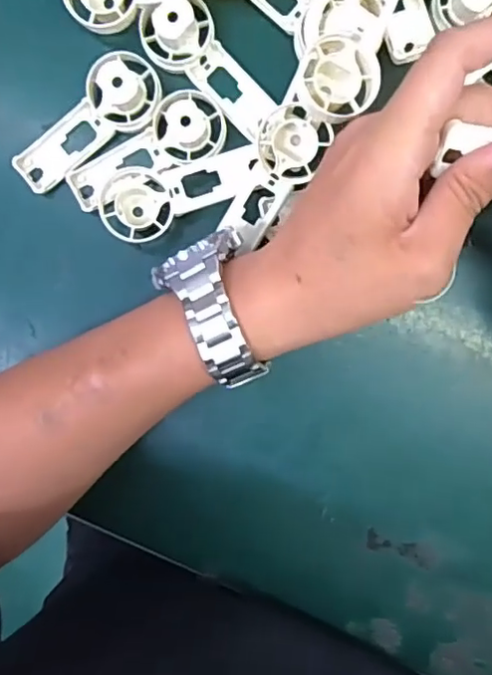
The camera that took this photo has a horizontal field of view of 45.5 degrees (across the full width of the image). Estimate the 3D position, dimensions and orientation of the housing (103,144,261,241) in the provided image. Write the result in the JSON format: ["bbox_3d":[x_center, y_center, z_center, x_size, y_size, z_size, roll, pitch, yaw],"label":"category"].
[{"bbox_3d":[-0.035,-0.078,0.324,0.086,0.021,0.040,-9,93,0],"label":"housing"}]

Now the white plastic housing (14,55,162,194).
[{"bbox_3d":[-0.088,-0.116,0.320,0.092,0.022,0.039,-39,93,2],"label":"white plastic housing"}]

